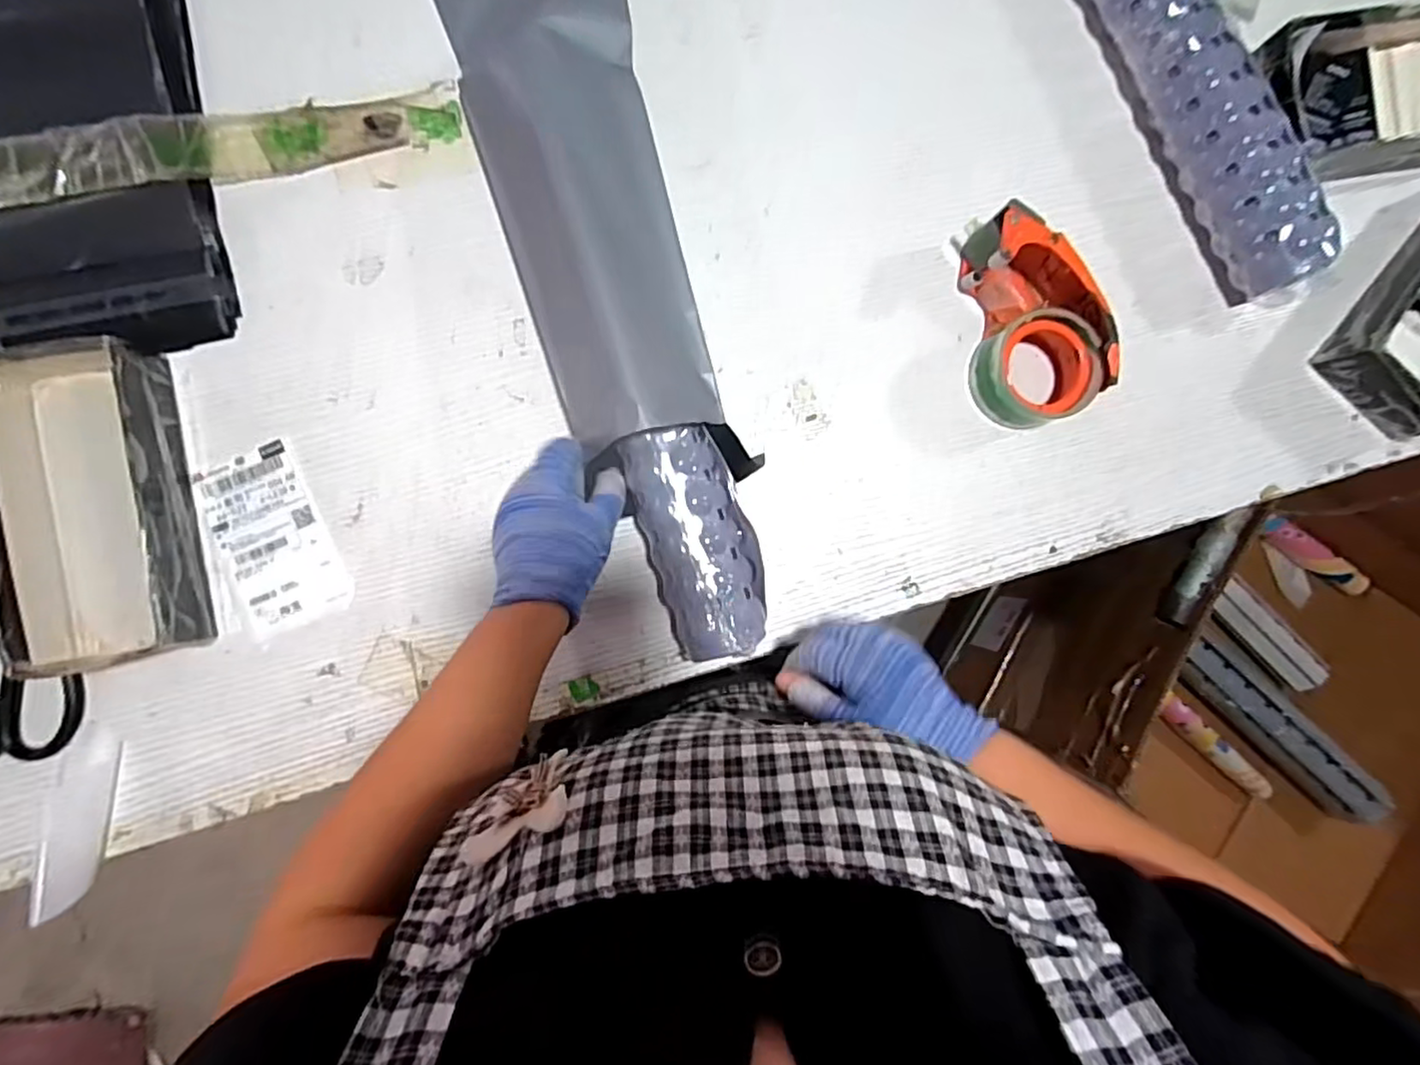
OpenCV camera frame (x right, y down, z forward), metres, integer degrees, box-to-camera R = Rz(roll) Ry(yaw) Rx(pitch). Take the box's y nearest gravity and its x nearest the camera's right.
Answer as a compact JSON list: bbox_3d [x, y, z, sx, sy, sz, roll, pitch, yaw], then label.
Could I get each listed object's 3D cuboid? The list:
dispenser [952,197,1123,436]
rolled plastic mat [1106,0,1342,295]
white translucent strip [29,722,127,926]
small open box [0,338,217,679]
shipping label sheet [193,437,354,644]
[{"bbox_3d":[0.251,-0.163,0.516,0.089,0.064,0.156,-4,89,-4],"label":"dispenser"},{"bbox_3d":[0.350,-0.398,0.525,0.060,0.069,0.466,-27,91,-4],"label":"rolled plastic mat"},{"bbox_3d":[-0.449,0.205,0.477,0.032,0.028,0.125,3,89,-4],"label":"white translucent strip"},{"bbox_3d":[-0.433,-0.020,0.466,0.114,0.053,0.218,-9,90,-5],"label":"small open box"},{"bbox_3d":[-0.328,0.007,0.501,0.079,0.004,0.134,-23,91,-4],"label":"shipping label sheet"}]

